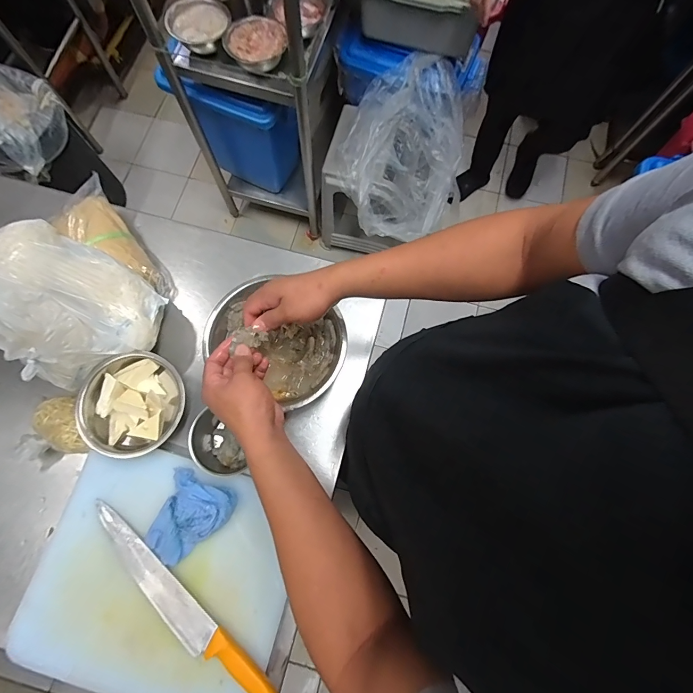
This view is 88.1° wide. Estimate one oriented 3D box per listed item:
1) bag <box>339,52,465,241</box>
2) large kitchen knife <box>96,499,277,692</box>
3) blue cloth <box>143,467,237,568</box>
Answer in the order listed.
[{"bbox_3d":[0.213,-0.701,1.316,0.407,0.327,0.498,24,76,6],"label":"bag"},{"bbox_3d":[-0.262,0.405,0.554,0.407,0.023,0.055,39,78,10],"label":"large kitchen knife"},{"bbox_3d":[-0.255,0.284,0.582,0.111,0.027,0.133,23,76,6],"label":"blue cloth"}]

